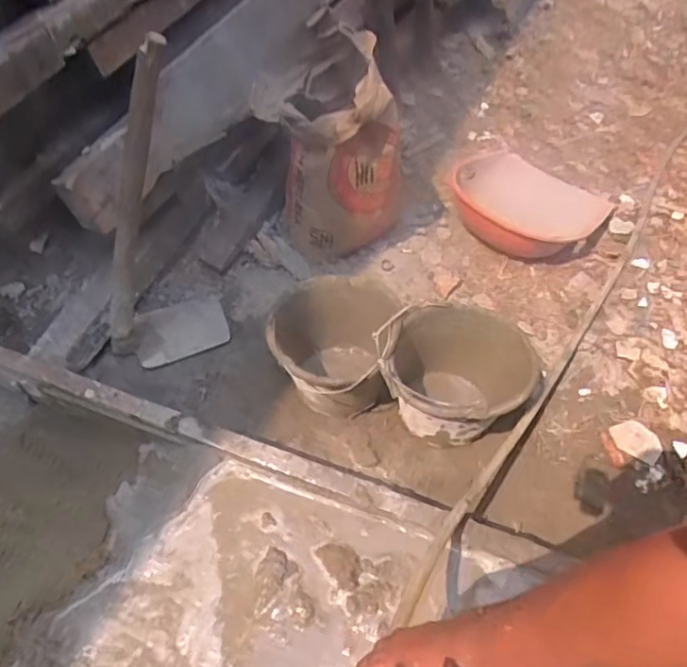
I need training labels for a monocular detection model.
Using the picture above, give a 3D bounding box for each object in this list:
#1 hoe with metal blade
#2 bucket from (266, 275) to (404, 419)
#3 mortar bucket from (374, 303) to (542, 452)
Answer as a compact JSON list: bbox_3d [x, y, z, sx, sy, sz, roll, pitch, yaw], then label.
[{"bbox_3d":[-0.422,-0.203,1.199,0.282,0.641,0.180,-19,55,-14],"label":"hoe with metal blade"},{"bbox_3d":[-0.023,0.048,1.275,0.260,0.214,0.277,0,53,0],"label":"bucket"},{"bbox_3d":[0.231,0.101,1.229,0.315,0.223,0.258,-7,53,-5],"label":"mortar bucket"}]

